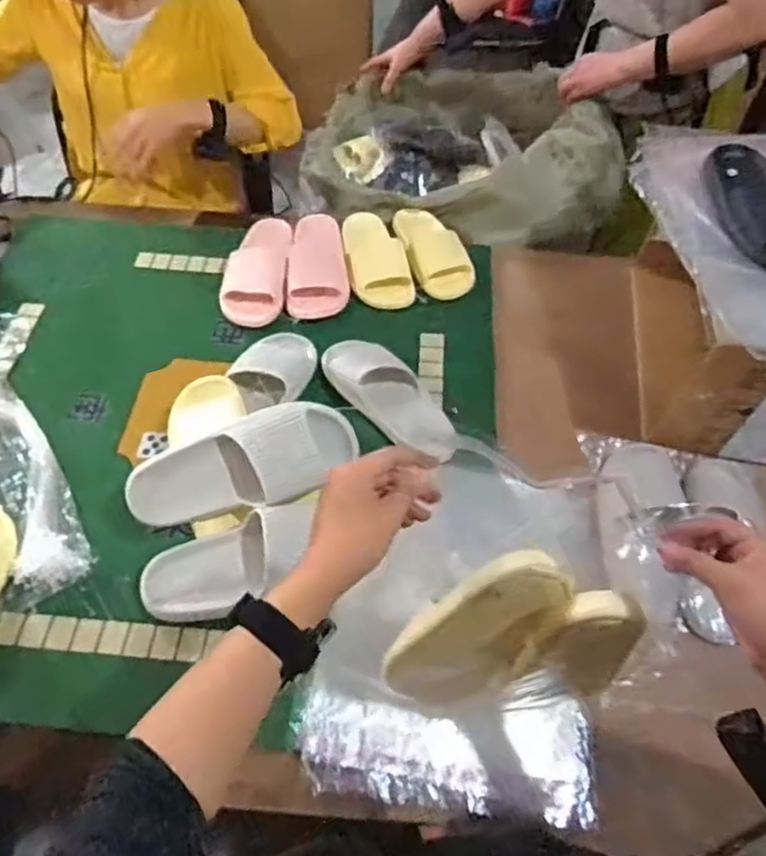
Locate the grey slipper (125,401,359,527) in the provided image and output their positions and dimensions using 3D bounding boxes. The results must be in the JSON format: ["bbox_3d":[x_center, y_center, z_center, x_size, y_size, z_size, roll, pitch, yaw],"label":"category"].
[{"bbox_3d":[-0.177,0.047,0.835,0.287,0.080,0.111,-19,94,-4],"label":"grey slipper"}]

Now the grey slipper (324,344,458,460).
[{"bbox_3d":[0.018,-0.045,0.969,0.092,0.054,0.234,-36,64,-26],"label":"grey slipper"}]

